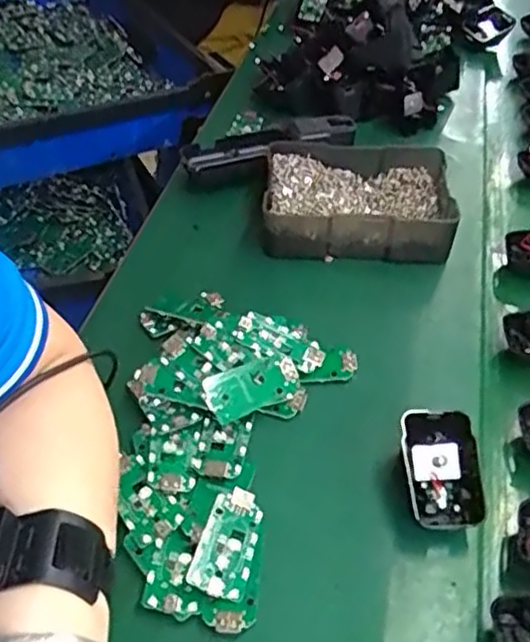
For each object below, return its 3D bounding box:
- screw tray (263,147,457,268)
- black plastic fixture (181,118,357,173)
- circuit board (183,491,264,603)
[{"bbox_3d":[0.081,-0.109,0.608,0.161,0.041,0.145,4,41,3],"label":"screw tray"},{"bbox_3d":[0.004,-0.169,0.662,0.166,0.021,0.046,-10,46,6],"label":"black plastic fixture"},{"bbox_3d":[-0.021,0.127,0.391,0.032,0.008,0.064,11,42,11],"label":"circuit board"}]

